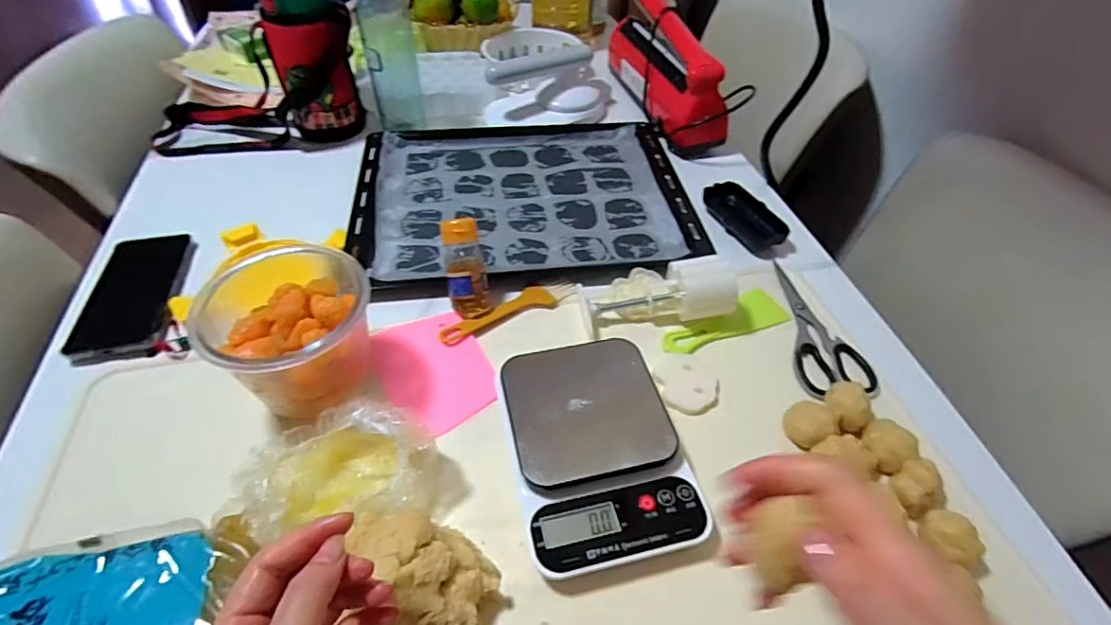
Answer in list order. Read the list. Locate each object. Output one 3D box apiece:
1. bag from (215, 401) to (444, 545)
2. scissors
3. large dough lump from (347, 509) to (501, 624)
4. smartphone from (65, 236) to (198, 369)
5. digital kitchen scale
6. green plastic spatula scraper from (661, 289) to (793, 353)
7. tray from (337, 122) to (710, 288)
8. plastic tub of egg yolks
[{"bbox_3d":[-0.157,0.116,0.393,0.140,0.062,0.091,-10,49,-9],"label":"bag"},{"bbox_3d":[0.249,0.013,0.533,0.069,0.010,0.167,-5,49,-5],"label":"scissors"},{"bbox_3d":[-0.085,0.168,0.346,0.087,0.059,0.095,-7,49,-6],"label":"large dough lump"},{"bbox_3d":[-0.424,-0.023,0.545,0.082,0.015,0.170,-8,49,-8],"label":"smartphone"},{"bbox_3d":[0.030,0.104,0.426,0.128,0.036,0.179,-10,49,-9],"label":"digital kitchen scale"},{"bbox_3d":[0.167,0.012,0.535,0.134,0.006,0.045,-20,52,-18],"label":"green plastic spatula scraper"},{"bbox_3d":[-0.039,-0.157,0.676,0.397,0.023,0.302,-5,49,-5],"label":"tray"},{"bbox_3d":[-0.206,0.020,0.441,0.118,0.109,0.120,0,48,0],"label":"plastic tub of egg yolks"}]

